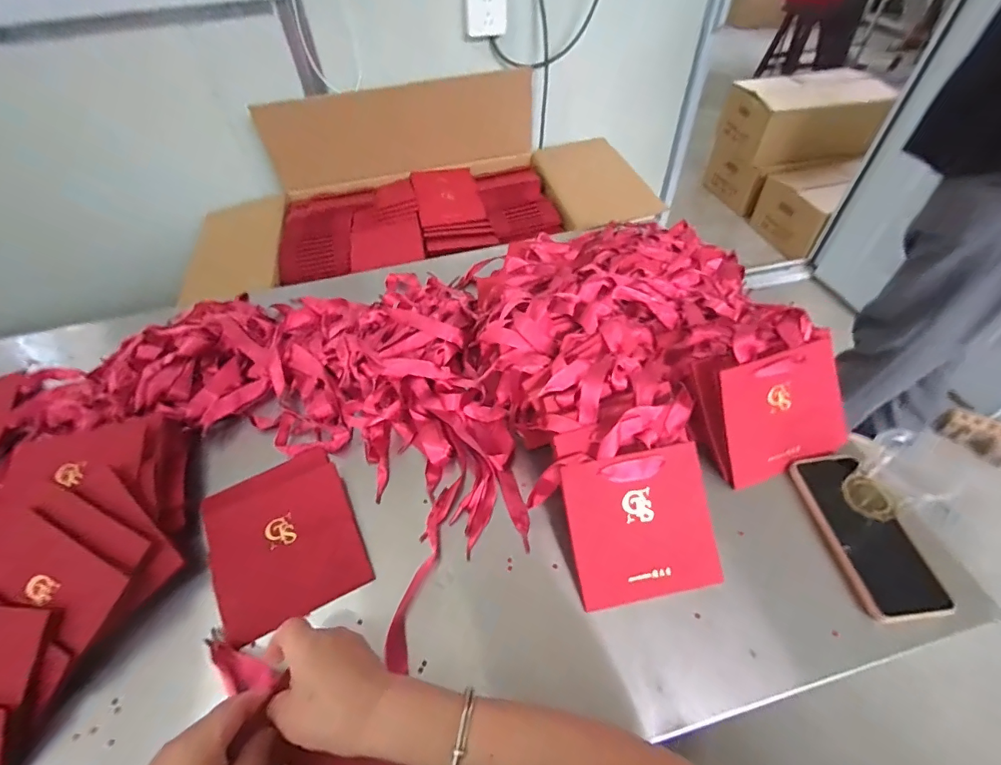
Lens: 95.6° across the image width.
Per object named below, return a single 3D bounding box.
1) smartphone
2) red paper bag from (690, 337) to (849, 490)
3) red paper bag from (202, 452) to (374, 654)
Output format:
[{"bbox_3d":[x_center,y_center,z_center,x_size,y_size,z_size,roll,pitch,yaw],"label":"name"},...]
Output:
[{"bbox_3d":[0.370,0.151,0.464,0.074,0.017,0.163,-9,51,0],"label":"smartphone"},{"bbox_3d":[0.308,0.027,0.517,0.165,0.138,0.044,-17,14,-7],"label":"red paper bag"},{"bbox_3d":[-0.231,0.162,0.484,0.142,0.019,0.172,-23,53,-15],"label":"red paper bag"}]

